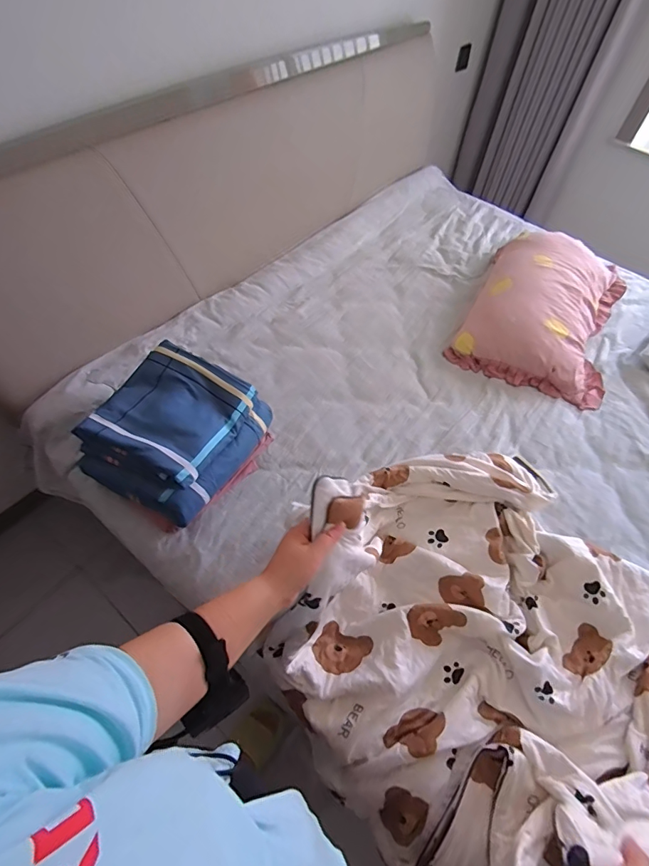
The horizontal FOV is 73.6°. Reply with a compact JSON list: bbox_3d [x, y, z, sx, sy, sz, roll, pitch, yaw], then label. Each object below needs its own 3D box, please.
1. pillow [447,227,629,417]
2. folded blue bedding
[{"bbox_3d":[0.721,-0.419,1.361,0.443,0.144,0.710,26,59,13],"label":"pillow"},{"bbox_3d":[-0.324,-0.011,0.951,0.286,0.140,0.332,25,59,13],"label":"folded blue bedding"}]

